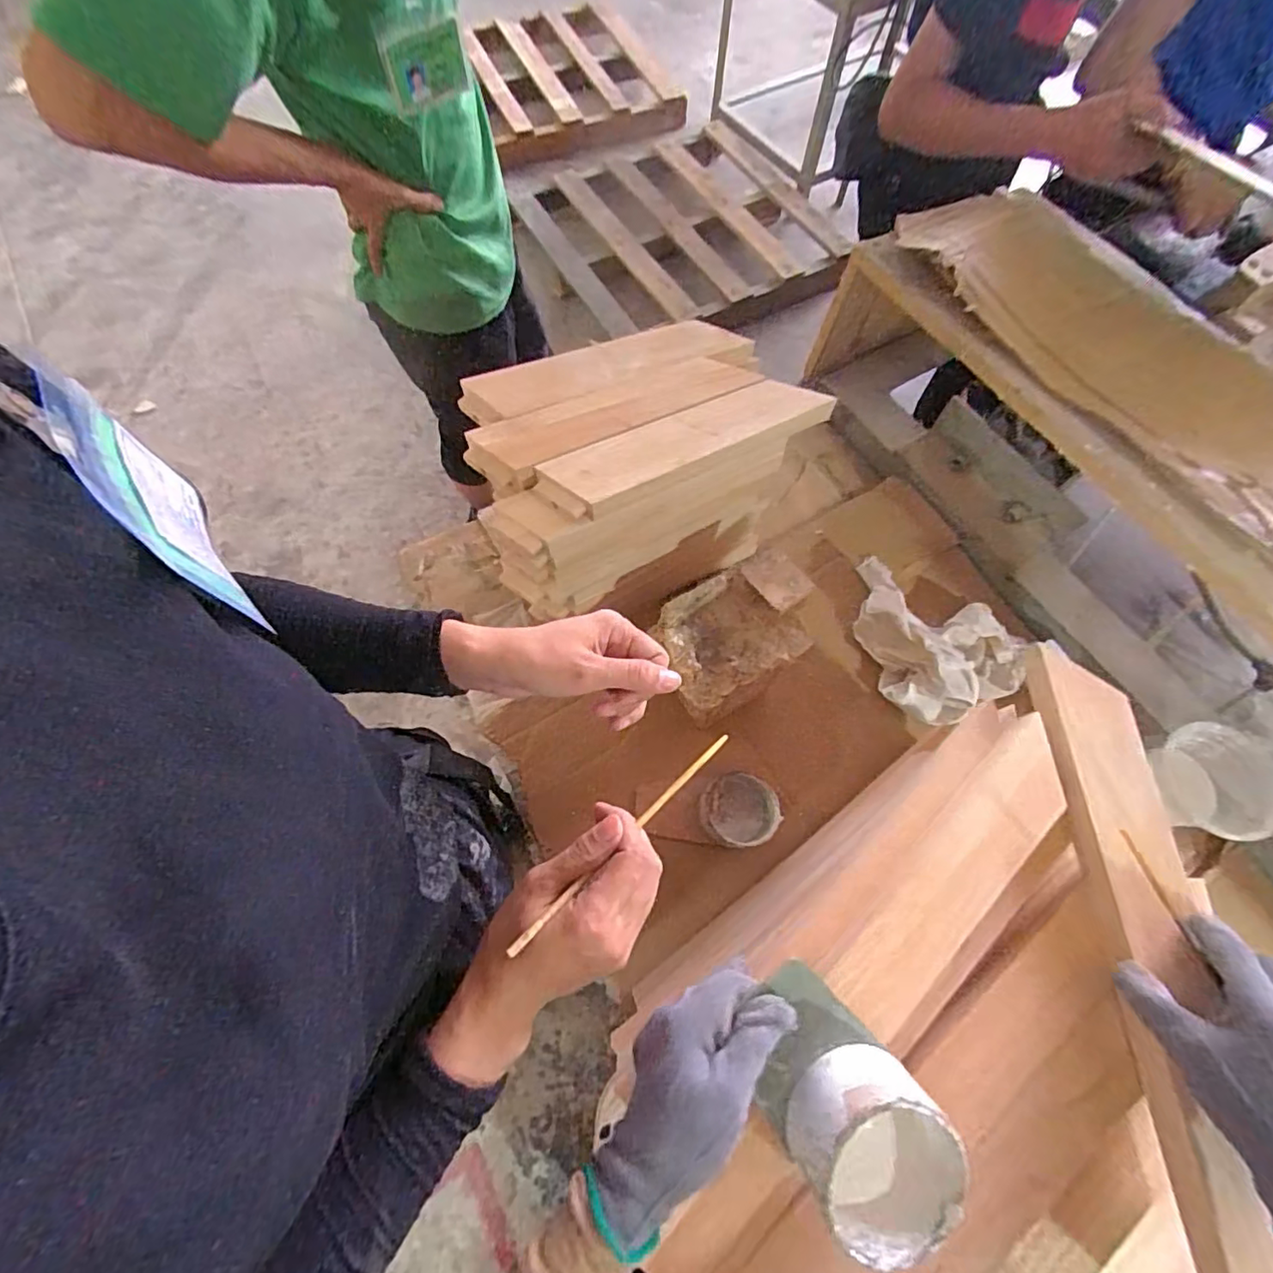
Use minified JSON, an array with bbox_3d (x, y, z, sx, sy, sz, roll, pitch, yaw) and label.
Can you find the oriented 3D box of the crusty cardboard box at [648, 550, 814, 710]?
[{"bbox_3d":[0.108,-0.013,0.602,0.166,0.056,0.122,-28,72,-12],"label":"crusty cardboard box"}]

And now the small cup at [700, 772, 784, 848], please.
[{"bbox_3d":[0.119,0.202,0.659,0.085,0.040,0.081,1,69,-2],"label":"small cup"}]

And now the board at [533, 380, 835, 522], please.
[{"bbox_3d":[0.047,-0.184,0.541,0.281,0.034,0.058,-23,71,-10],"label":"board"}]

